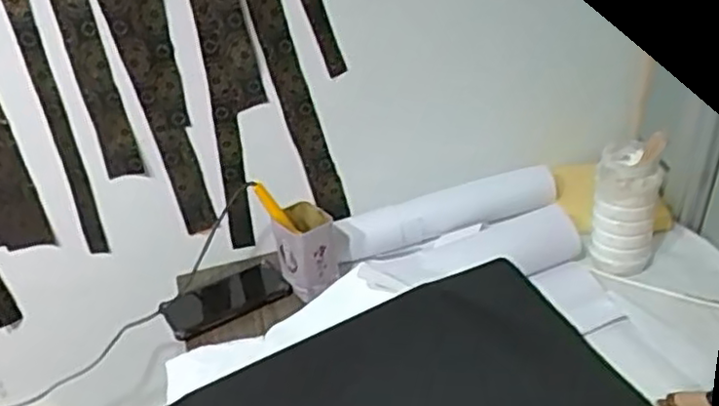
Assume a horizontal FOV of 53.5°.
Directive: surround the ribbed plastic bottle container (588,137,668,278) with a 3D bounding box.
[{"bbox_3d":[0.344,0.004,0.918,0.083,0.188,0.077,9,33,22],"label":"ribbed plastic bottle container"}]

